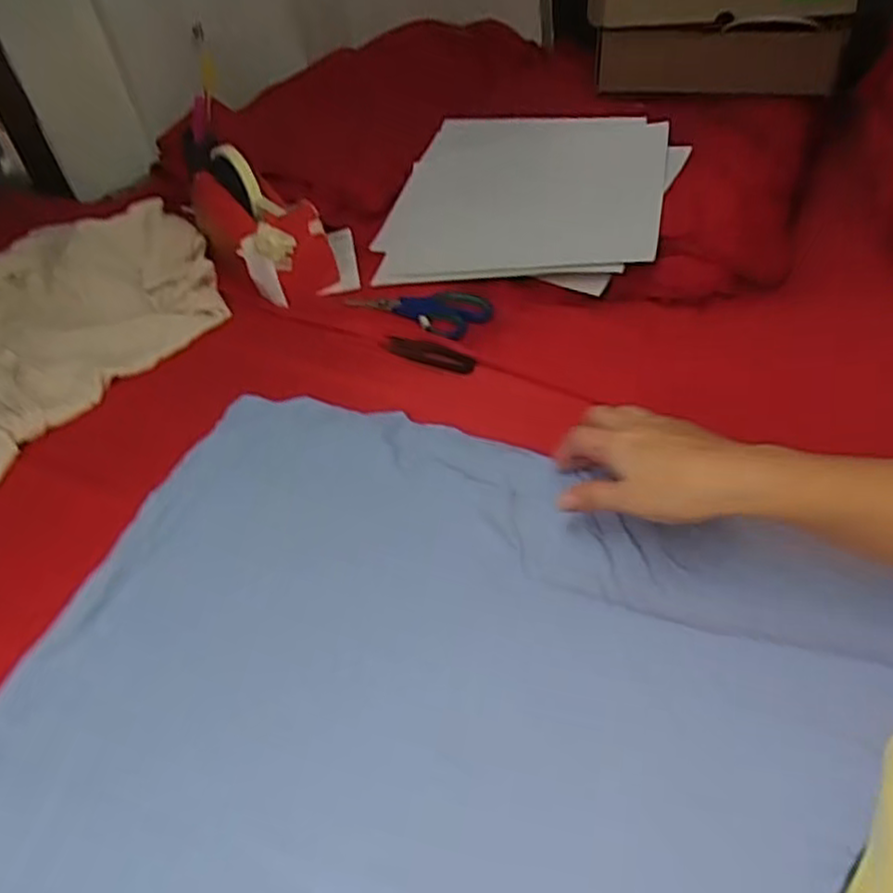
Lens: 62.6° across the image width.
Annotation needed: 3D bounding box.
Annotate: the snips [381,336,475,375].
[{"bbox_3d":[-0.018,-0.086,0.681,0.095,0.009,0.024,23,51,26],"label":"snips"}]

